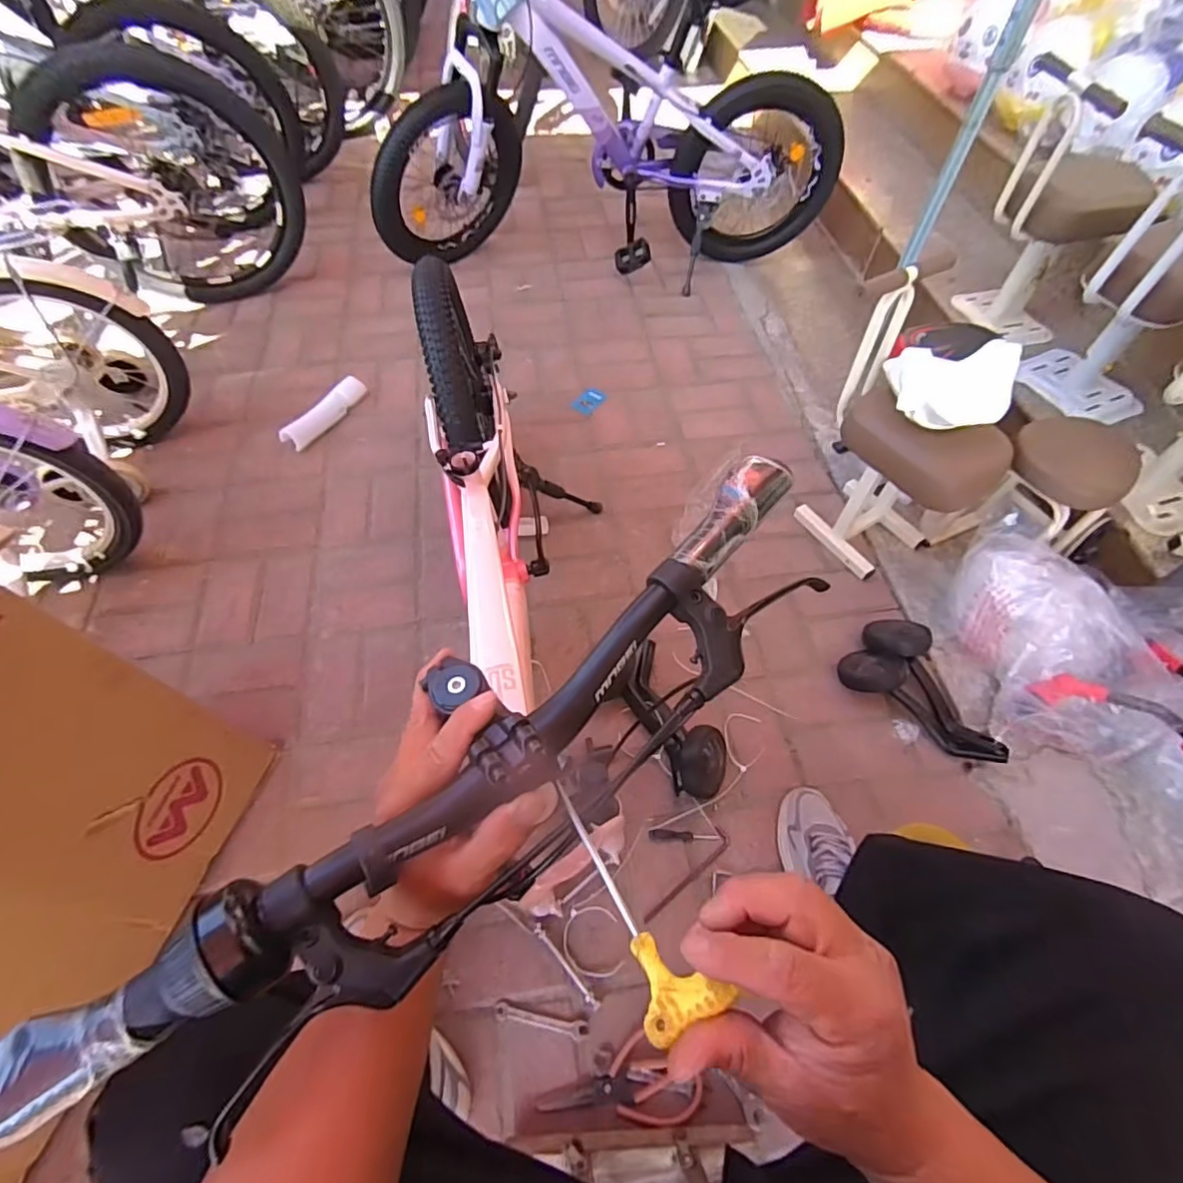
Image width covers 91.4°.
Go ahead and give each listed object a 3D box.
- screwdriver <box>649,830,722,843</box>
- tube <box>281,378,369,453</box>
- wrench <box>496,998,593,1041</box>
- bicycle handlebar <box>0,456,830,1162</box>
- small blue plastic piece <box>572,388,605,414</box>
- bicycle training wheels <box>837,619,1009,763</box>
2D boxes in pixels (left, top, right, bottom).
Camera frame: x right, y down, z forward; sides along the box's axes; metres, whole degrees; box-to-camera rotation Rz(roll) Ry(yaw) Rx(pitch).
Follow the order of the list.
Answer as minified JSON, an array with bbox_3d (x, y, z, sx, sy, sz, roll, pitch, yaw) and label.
[{"bbox_3d":[0.141,0.369,0.869,0.108,0.014,0.016,3,58,0],"label":"screwdriver"},{"bbox_3d":[-0.583,-0.396,1.265,0.050,0.048,0.225,25,61,13],"label":"tube"},{"bbox_3d":[-0.065,0.554,0.746,0.125,0.006,0.020,11,58,5],"label":"wrench"},{"bbox_3d":[-0.050,0.093,0.340,0.534,0.054,0.116,-37,66,-19],"label":"bicycle handlebar"},{"bbox_3d":[-0.006,-0.454,1.373,0.051,0.005,0.083,30,64,6],"label":"small blue plastic piece"},{"bbox_3d":[0.570,0.163,0.979,0.269,0.073,0.154,36,63,19],"label":"bicycle training wheels"}]

